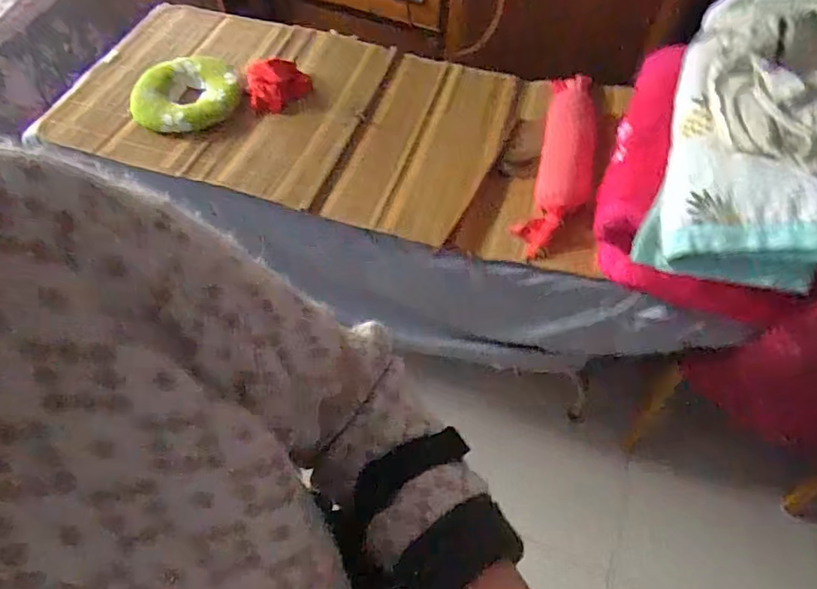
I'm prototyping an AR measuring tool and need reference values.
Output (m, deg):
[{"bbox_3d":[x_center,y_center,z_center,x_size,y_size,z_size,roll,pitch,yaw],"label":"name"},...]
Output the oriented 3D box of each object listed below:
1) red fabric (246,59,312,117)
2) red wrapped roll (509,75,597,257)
[{"bbox_3d":[-0.290,-0.464,1.209,0.148,0.084,0.109,-5,56,-8],"label":"red fabric"},{"bbox_3d":[0.325,-0.277,1.149,0.121,0.085,0.450,15,68,6],"label":"red wrapped roll"}]

